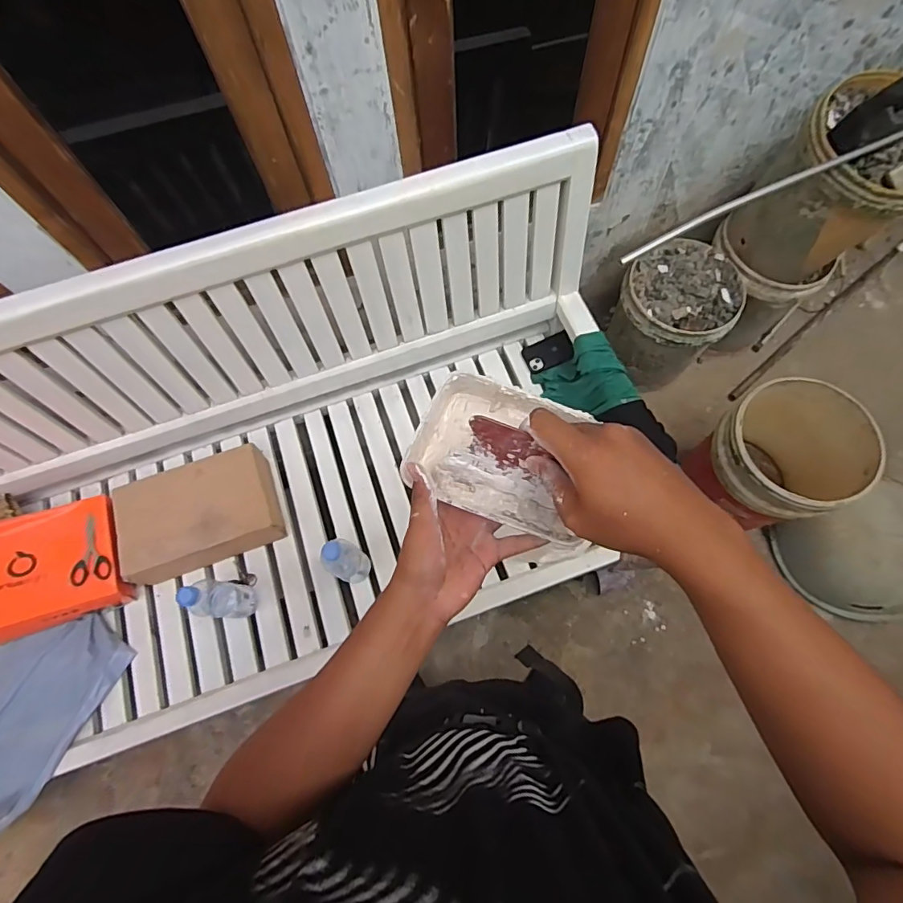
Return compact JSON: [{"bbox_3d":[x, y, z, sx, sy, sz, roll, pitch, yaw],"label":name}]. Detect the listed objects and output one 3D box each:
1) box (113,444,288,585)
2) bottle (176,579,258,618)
[{"bbox_3d":[-0.542,0.132,1.061,0.325,0.097,0.216,-16,69,-4],"label":"box"},{"bbox_3d":[-0.455,0.280,0.940,0.069,0.240,0.070,2,69,4],"label":"bottle"}]

